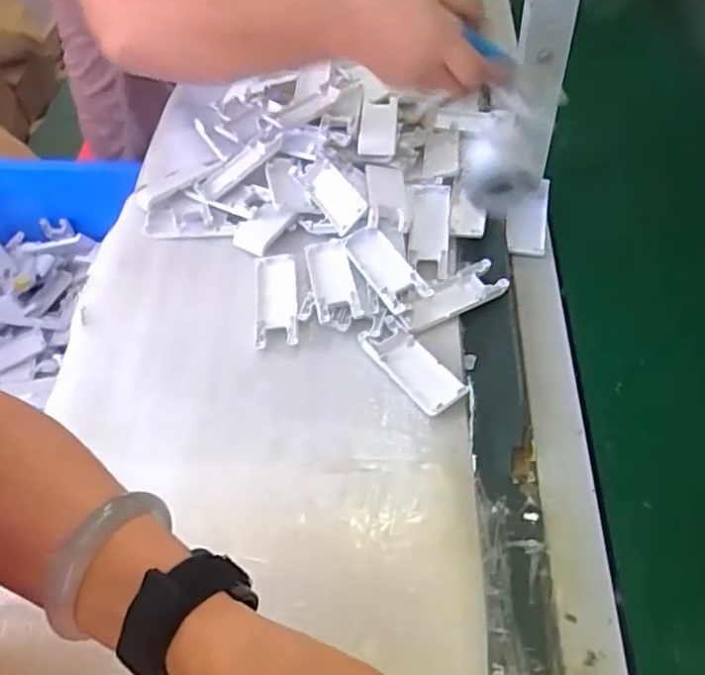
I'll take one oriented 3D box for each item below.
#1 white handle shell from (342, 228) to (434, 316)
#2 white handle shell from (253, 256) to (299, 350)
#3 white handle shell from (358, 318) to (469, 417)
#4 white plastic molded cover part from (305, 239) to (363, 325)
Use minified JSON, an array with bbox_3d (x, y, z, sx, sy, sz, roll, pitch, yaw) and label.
[{"bbox_3d":[0.031,-0.061,0.593,0.041,0.023,0.099,-25,55,-16],"label":"white handle shell"},{"bbox_3d":[-0.072,-0.035,0.598,0.040,0.012,0.105,-6,52,-2],"label":"white handle shell"},{"bbox_3d":[0.050,0.022,0.543,0.038,0.013,0.103,-30,56,-19],"label":"white handle shell"},{"bbox_3d":[-0.020,-0.054,0.597,0.037,0.020,0.101,-11,52,-5],"label":"white plastic molded cover part"}]

